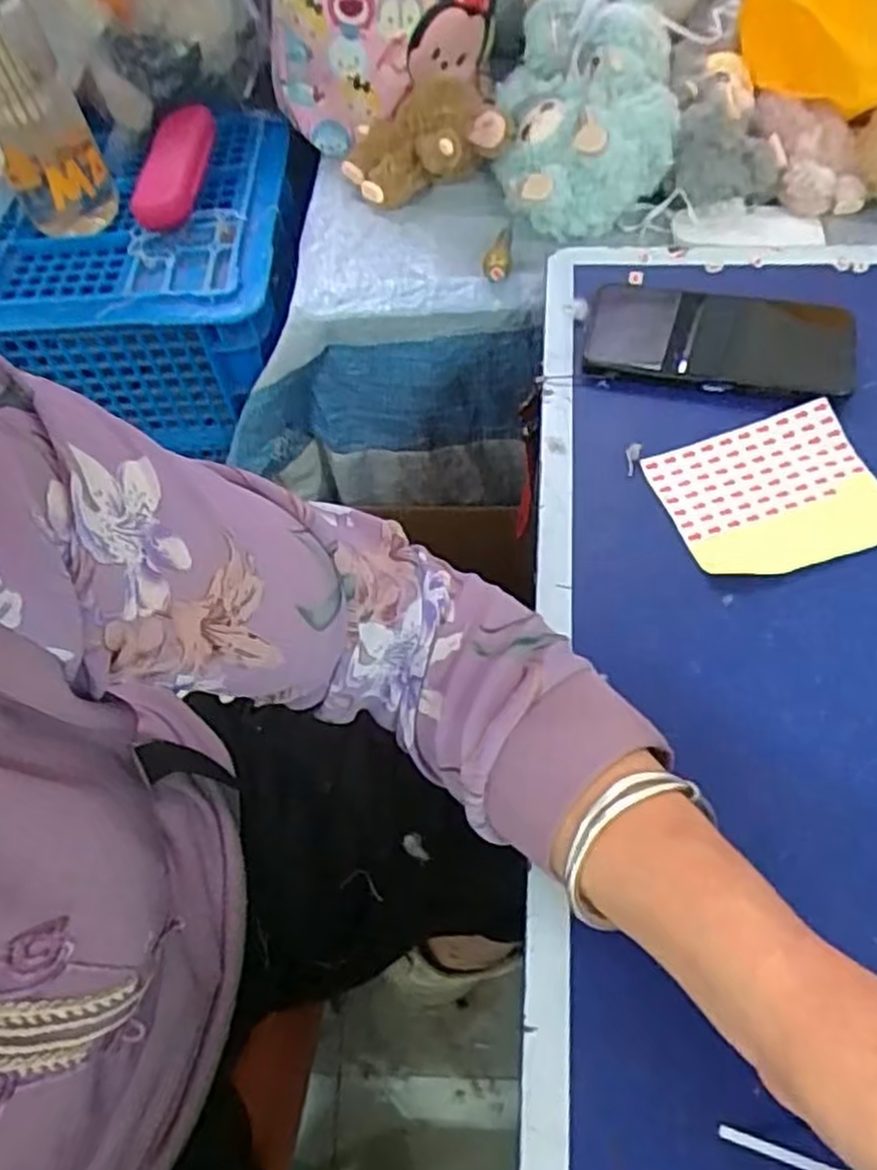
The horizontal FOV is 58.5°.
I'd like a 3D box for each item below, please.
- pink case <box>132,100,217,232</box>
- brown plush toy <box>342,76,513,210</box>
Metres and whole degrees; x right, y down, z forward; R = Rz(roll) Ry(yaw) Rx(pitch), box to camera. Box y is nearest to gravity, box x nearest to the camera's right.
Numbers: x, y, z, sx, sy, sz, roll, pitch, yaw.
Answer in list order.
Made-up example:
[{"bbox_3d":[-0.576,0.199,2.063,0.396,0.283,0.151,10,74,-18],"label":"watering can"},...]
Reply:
[{"bbox_3d":[-0.215,-0.350,0.647,0.039,0.037,0.126,12,74,10],"label":"pink case"},{"bbox_3d":[-0.013,-0.358,0.637,0.124,0.061,0.094,-16,60,-6],"label":"brown plush toy"}]

